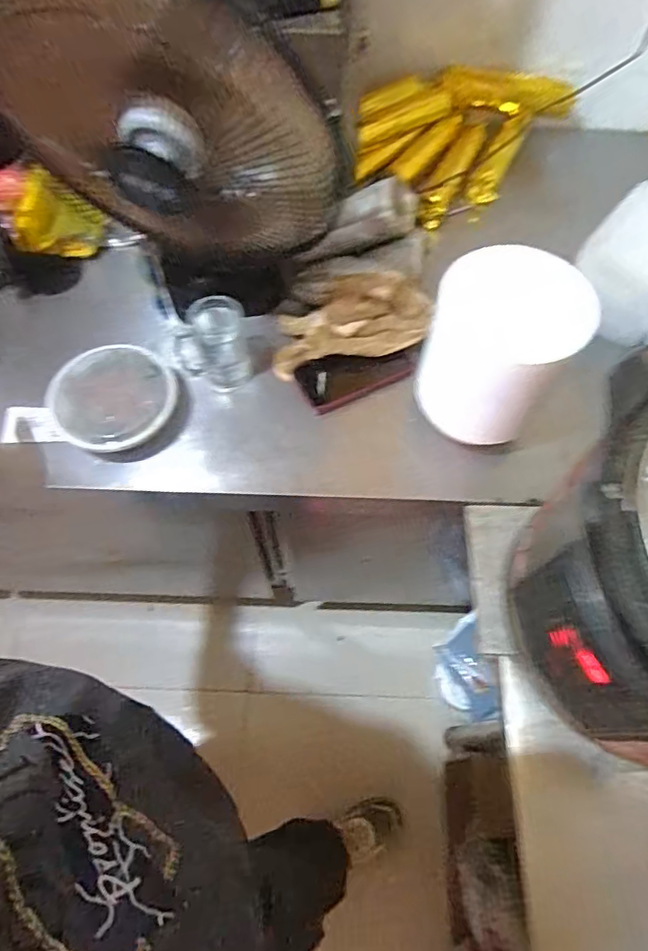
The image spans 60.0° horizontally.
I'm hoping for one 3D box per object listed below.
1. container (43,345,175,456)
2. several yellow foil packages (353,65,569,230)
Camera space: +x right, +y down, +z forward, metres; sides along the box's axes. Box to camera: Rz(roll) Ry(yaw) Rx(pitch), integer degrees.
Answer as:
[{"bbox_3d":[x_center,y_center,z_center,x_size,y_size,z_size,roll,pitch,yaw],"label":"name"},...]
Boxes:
[{"bbox_3d":[-0.283,-0.104,0.759,0.154,0.059,0.171,-37,73,-17],"label":"container"},{"bbox_3d":[0.221,-0.565,0.924,0.335,0.122,0.215,-33,72,-16],"label":"several yellow foil packages"}]

